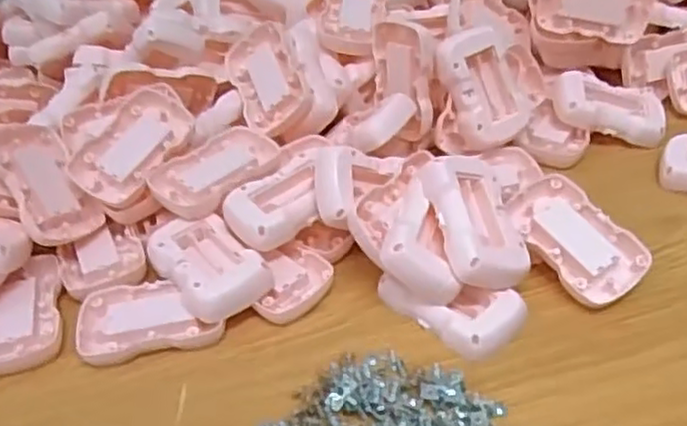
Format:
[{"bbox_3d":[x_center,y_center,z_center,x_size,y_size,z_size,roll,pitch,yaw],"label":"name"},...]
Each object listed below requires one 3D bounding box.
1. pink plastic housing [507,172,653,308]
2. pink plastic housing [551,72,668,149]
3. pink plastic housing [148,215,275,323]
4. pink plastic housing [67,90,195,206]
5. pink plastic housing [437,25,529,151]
[{"bbox_3d":[0.148,0.016,0.455,0.053,0.018,0.090,-29,64,-13],"label":"pink plastic housing"},{"bbox_3d":[0.210,-0.084,0.565,0.082,0.022,0.052,14,53,-4],"label":"pink plastic housing"},{"bbox_3d":[-0.088,0.034,0.456,0.055,0.028,0.082,-34,48,-29],"label":"pink plastic housing"},{"bbox_3d":[-0.150,-0.046,0.510,0.053,0.019,0.091,29,66,16],"label":"pink plastic housing"},{"bbox_3d":[0.105,-0.095,0.536,0.055,0.086,0.027,-25,15,-11],"label":"pink plastic housing"}]

